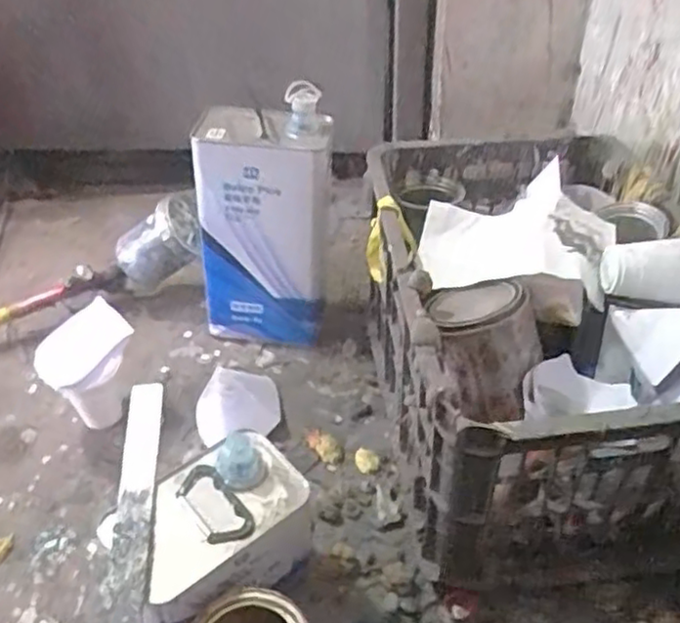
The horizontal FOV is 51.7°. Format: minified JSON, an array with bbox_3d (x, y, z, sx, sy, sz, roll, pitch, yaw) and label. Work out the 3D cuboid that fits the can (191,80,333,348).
[{"bbox_3d":[-0.099,-0.113,0.955,0.172,0.332,0.120,6,43,8],"label":"can"}]

